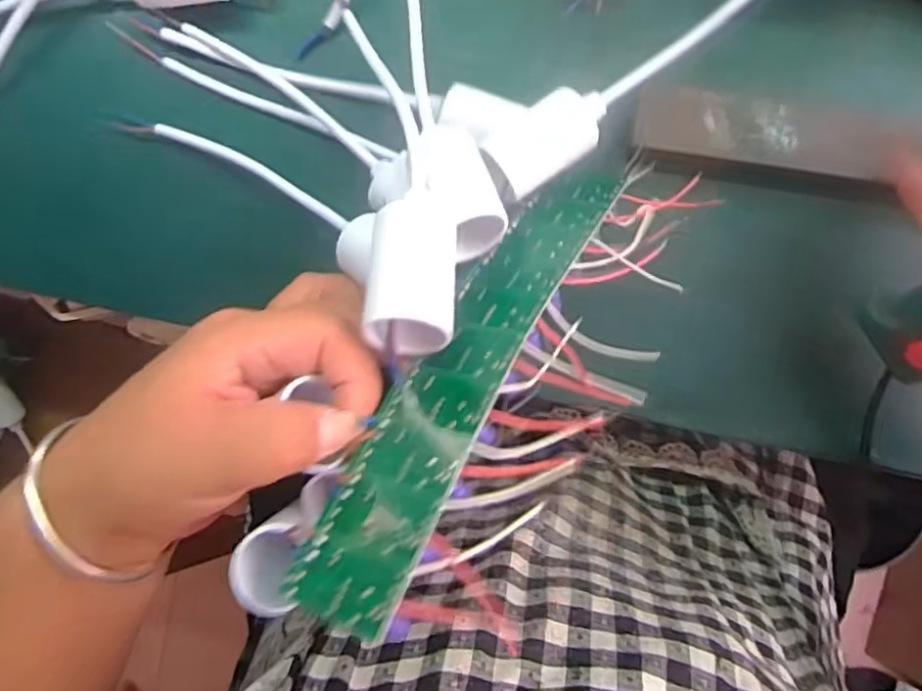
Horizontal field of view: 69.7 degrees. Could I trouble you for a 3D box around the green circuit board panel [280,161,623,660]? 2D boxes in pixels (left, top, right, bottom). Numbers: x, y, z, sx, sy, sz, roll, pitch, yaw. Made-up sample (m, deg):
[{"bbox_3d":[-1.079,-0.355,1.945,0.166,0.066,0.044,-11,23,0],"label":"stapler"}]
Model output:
[{"bbox_3d":[0.007,0.000,0.230,0.038,0.011,0.200,11,54,31],"label":"green circuit board panel"}]

